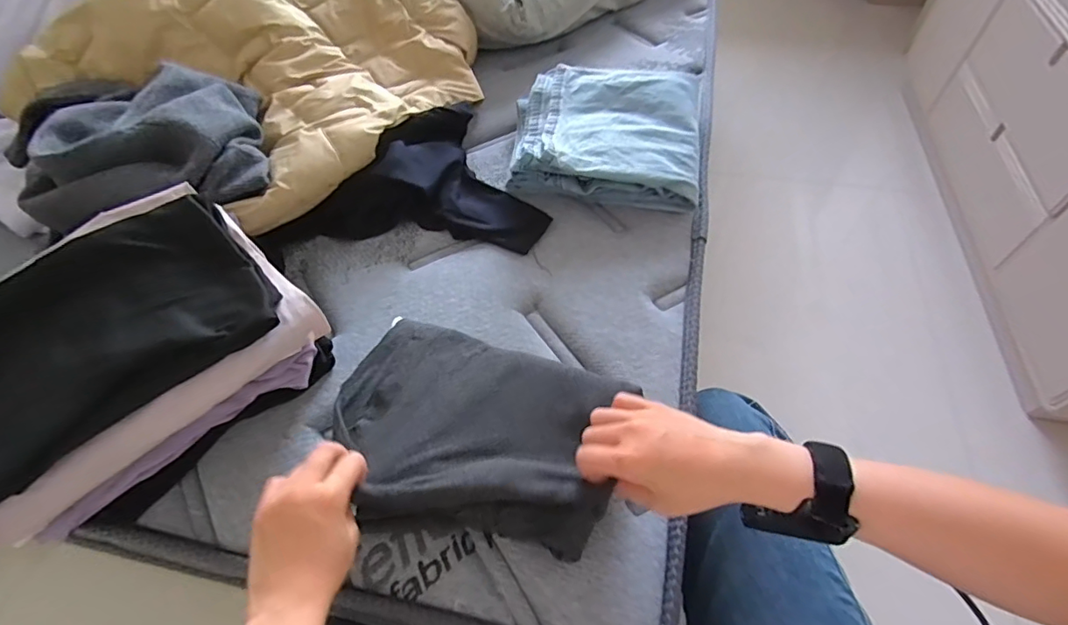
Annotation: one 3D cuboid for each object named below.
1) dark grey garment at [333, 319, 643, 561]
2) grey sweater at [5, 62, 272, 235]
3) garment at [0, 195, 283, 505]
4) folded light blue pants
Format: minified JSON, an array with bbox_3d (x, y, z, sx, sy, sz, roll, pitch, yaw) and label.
[{"bbox_3d":[-0.067,0.101,0.453,0.263,0.039,0.179,18,58,16],"label":"dark grey garment"},{"bbox_3d":[-0.431,-0.194,0.573,0.218,0.090,0.227,-17,55,-8],"label":"grey sweater"},{"bbox_3d":[-0.374,0.018,0.433,0.271,0.042,0.180,-37,61,-21],"label":"garment"},{"bbox_3d":[0.101,-0.256,0.708,0.256,0.060,0.247,6,55,8],"label":"folded light blue pants"}]

